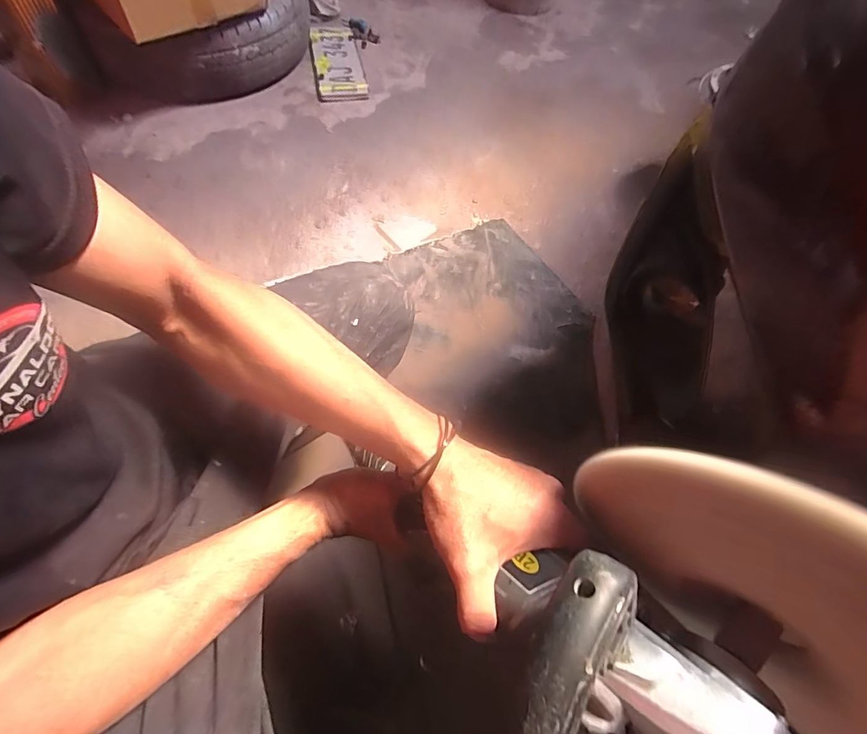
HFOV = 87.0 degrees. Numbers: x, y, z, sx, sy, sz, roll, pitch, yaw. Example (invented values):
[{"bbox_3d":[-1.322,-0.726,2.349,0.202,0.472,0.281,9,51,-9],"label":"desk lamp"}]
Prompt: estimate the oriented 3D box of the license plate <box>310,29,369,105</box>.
[{"bbox_3d":[-0.282,-0.891,1.343,0.143,0.033,0.348,-10,61,-8],"label":"license plate"}]

